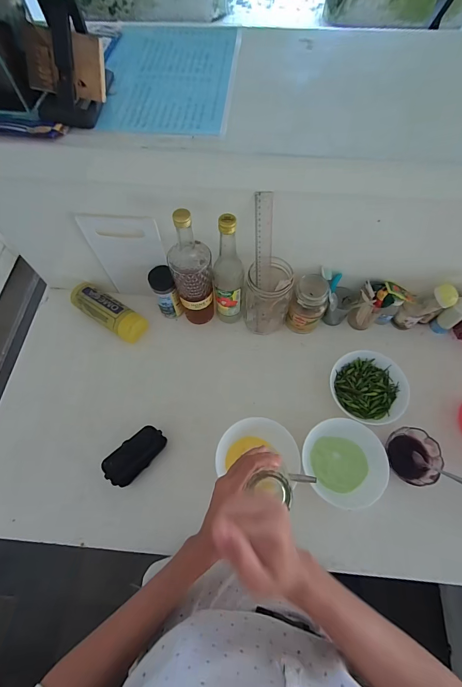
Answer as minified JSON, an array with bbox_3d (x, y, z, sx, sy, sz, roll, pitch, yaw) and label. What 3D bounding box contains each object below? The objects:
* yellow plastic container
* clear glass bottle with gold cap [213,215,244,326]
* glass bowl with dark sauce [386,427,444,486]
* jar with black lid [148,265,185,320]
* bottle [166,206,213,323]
[{"bbox_3d":[-0.268,-0.069,0.687,0.181,0.049,0.063,33,70,15],"label":"yellow plastic container"},{"bbox_3d":[-0.005,-0.128,0.594,0.055,0.272,0.057,1,65,1],"label":"clear glass bottle with gold cap"},{"bbox_3d":[0.329,0.202,0.566,0.078,0.042,0.091,-21,67,-8],"label":"glass bowl with dark sauce"},{"bbox_3d":[-0.139,-0.106,0.664,0.047,0.120,0.052,-26,67,-10],"label":"jar with black lid"},{"bbox_3d":[-0.073,-0.132,0.593,0.073,0.278,0.071,0,65,1],"label":"bottle"}]

